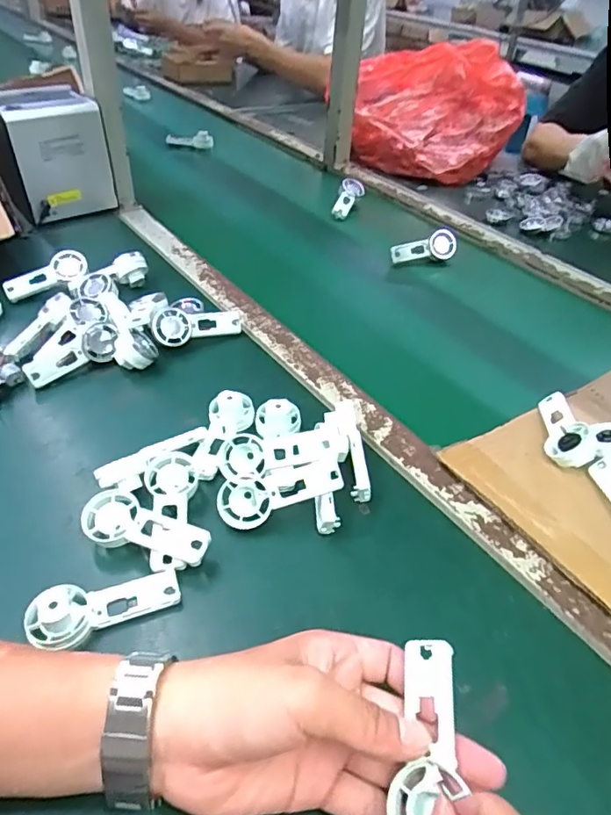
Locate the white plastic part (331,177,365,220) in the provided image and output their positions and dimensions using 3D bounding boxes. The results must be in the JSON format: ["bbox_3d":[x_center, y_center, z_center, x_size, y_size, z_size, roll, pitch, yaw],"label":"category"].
[{"bbox_3d":[0.069,-0.351,0.919,0.038,0.015,0.097,40,60,-19],"label":"white plastic part"}]

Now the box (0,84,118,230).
[{"bbox_3d":[-0.363,-0.357,0.781,0.143,0.150,0.123,-17,45,-24],"label":"box"}]

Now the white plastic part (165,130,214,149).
[{"bbox_3d":[-0.241,-0.559,1.136,0.098,0.030,0.028,3,40,-2],"label":"white plastic part"}]

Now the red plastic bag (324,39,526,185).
[{"bbox_3d":[0.242,-0.587,1.075,0.246,0.193,0.286,-27,50,-32],"label":"red plastic bag"}]

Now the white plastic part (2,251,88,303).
[{"bbox_3d":[-0.301,-0.154,0.631,0.094,0.034,0.010,-24,7,-13],"label":"white plastic part"}]

